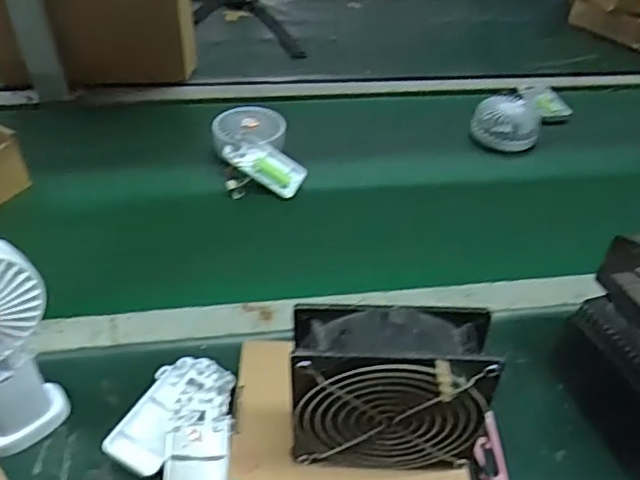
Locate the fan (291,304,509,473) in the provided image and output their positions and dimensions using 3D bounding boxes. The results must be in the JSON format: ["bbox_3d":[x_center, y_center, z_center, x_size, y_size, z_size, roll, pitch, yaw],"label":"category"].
[{"bbox_3d":[0.042,0.094,0.375,0.117,0.112,0.048,3,44,-2],"label":"fan"}]

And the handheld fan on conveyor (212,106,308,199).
[{"bbox_3d":[-0.080,-0.108,0.740,0.094,0.053,0.148,-12,46,-17],"label":"handheld fan on conveyor"}]

